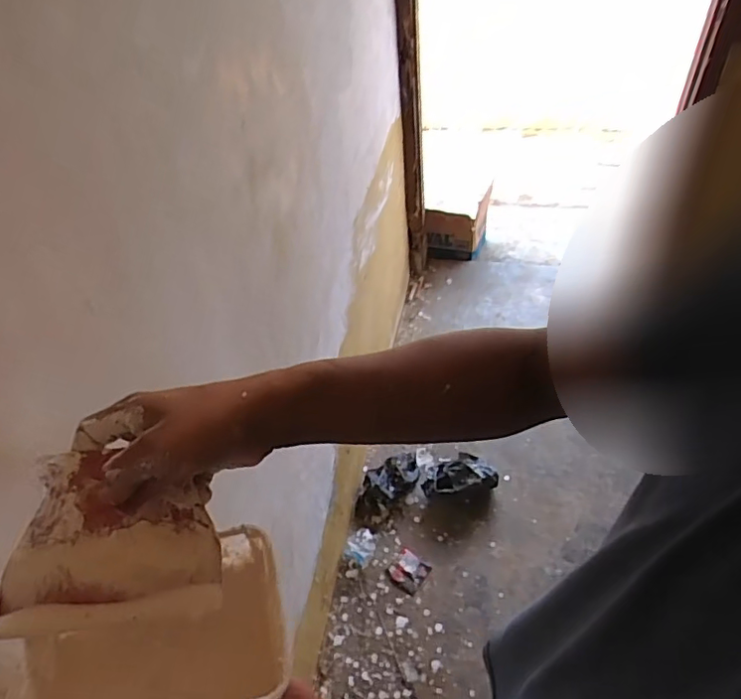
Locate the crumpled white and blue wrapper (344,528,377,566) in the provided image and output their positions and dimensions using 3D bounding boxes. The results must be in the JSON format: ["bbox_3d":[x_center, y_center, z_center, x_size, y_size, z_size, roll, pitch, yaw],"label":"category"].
[{"bbox_3d":[-0.023,0.525,1.510,0.067,0.032,0.088,23,54,26],"label":"crumpled white and blue wrapper"}]

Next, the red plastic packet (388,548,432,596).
[{"bbox_3d":[0.101,0.584,1.475,0.091,0.012,0.092,26,56,28],"label":"red plastic packet"}]

